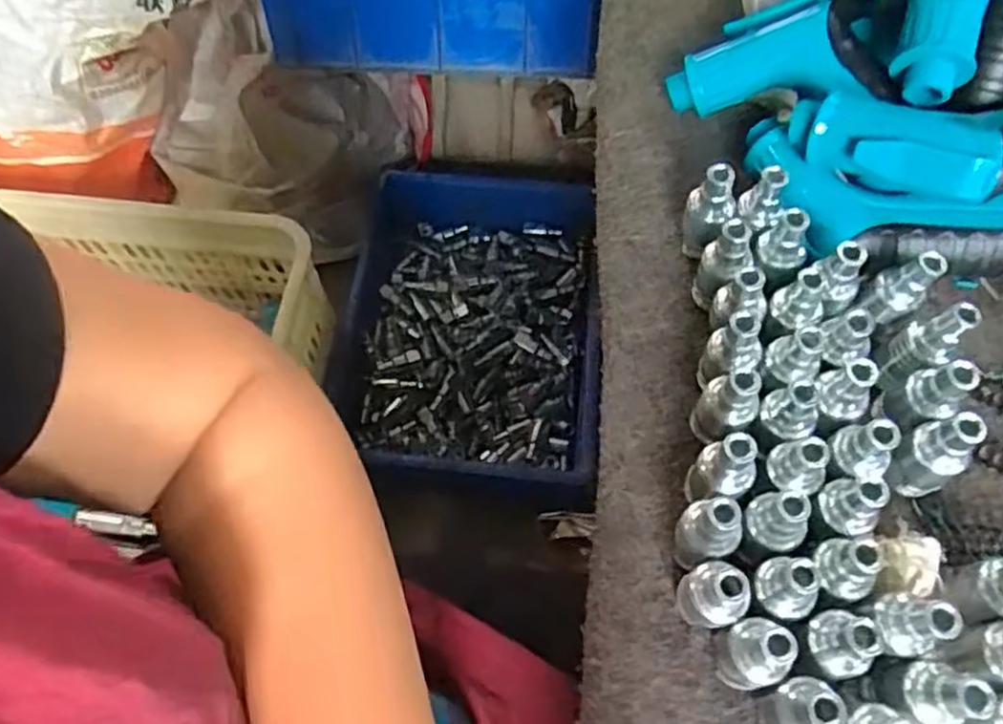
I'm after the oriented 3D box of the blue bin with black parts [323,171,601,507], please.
[{"bbox_3d":[-0.047,-0.036,0.911,0.286,0.119,0.404,0,64,2],"label":"blue bin with black parts"}]

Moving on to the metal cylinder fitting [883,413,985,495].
[{"bbox_3d":[0.166,0.038,0.288,0.018,0.052,0.022,-32,66,-13],"label":"metal cylinder fitting"}]

